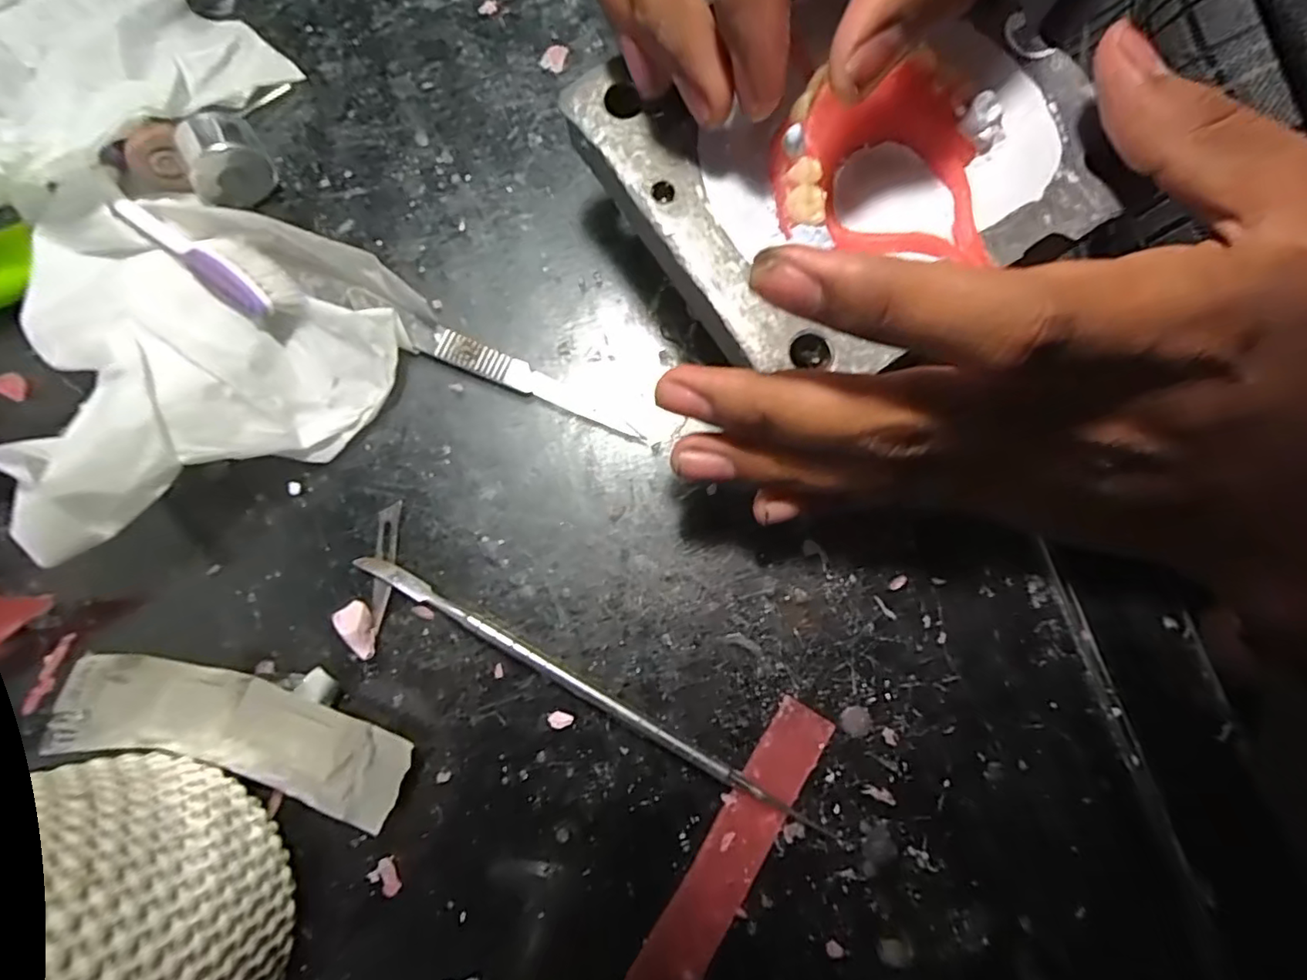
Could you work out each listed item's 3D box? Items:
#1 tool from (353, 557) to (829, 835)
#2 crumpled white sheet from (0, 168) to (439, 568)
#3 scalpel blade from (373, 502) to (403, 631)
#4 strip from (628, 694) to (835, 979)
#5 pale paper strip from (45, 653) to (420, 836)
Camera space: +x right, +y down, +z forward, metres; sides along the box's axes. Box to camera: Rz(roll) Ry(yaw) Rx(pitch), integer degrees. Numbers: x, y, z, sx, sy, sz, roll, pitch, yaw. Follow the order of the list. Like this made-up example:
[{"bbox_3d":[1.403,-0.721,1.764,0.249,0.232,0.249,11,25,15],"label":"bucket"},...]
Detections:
[{"bbox_3d":[-0.022,0.057,0.176,0.150,0.006,0.005,29,80,4],"label":"tool"},{"bbox_3d":[-0.132,-0.055,0.177,0.104,0.041,0.102,-33,82,-7],"label":"crumpled white sheet"},{"bbox_3d":[-0.082,0.022,0.183,0.007,0.004,0.038,1,80,-1],"label":"scalpel blade"},{"bbox_3d":[0.008,0.124,0.164,0.018,0.004,0.141,31,80,4],"label":"strip"},{"bbox_3d":[-0.111,0.067,0.162,0.085,0.027,0.028,17,80,2],"label":"pale paper strip"}]

